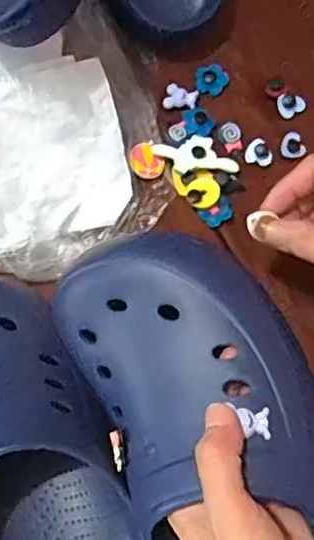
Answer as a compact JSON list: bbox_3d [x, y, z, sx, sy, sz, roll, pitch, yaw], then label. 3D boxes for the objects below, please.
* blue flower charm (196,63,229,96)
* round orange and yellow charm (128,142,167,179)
[{"bbox_3d":[0.043,-0.148,0.474,0.024,0.004,0.025,0,91,5],"label":"blue flower charm"},{"bbox_3d":[-0.008,-0.080,0.450,0.022,0.004,0.027,-40,92,-3],"label":"round orange and yellow charm"}]

